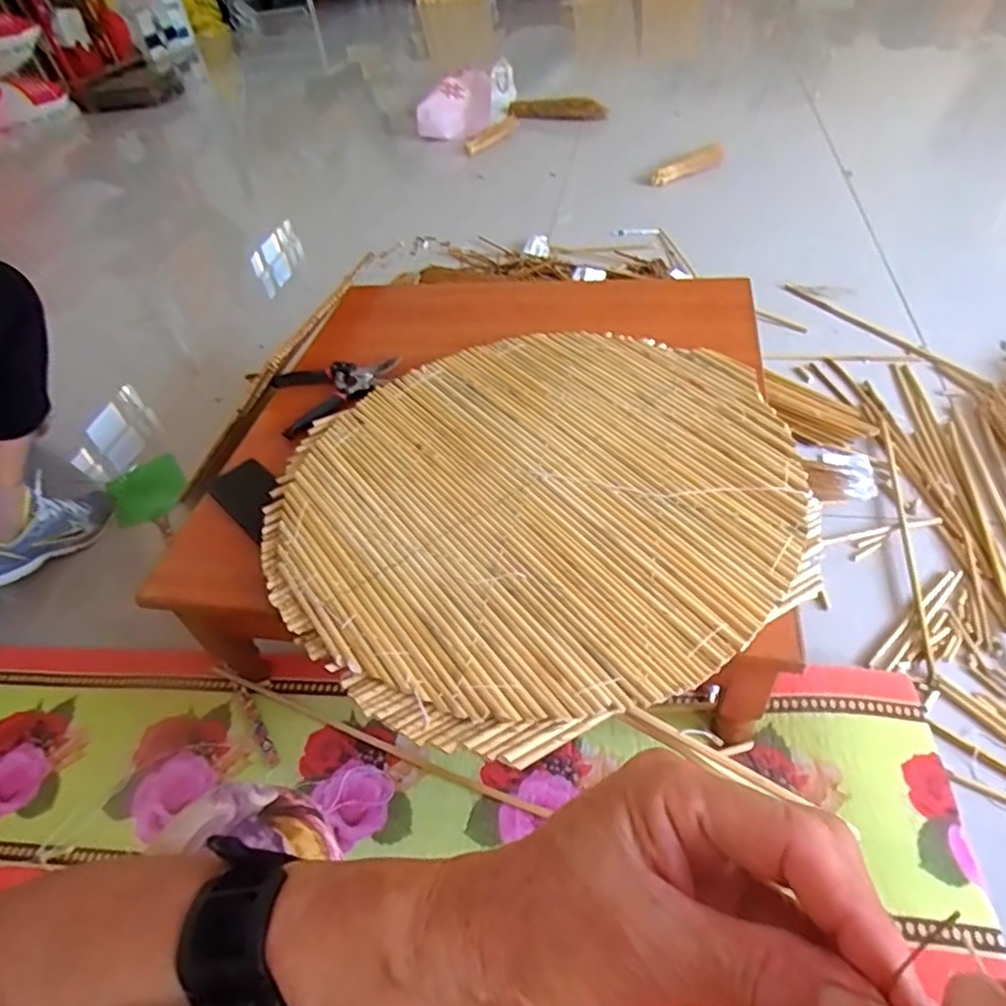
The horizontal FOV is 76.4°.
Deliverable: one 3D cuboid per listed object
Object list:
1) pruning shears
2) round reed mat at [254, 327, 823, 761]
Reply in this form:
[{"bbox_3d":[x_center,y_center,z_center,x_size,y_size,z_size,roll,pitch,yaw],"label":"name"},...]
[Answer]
[{"bbox_3d":[-0.239,-0.167,0.938,0.183,0.020,0.148,-17,48,-8],"label":"pruning shears"},{"bbox_3d":[0.037,-0.019,0.741,0.575,0.028,0.564,-4,47,4],"label":"round reed mat"}]

